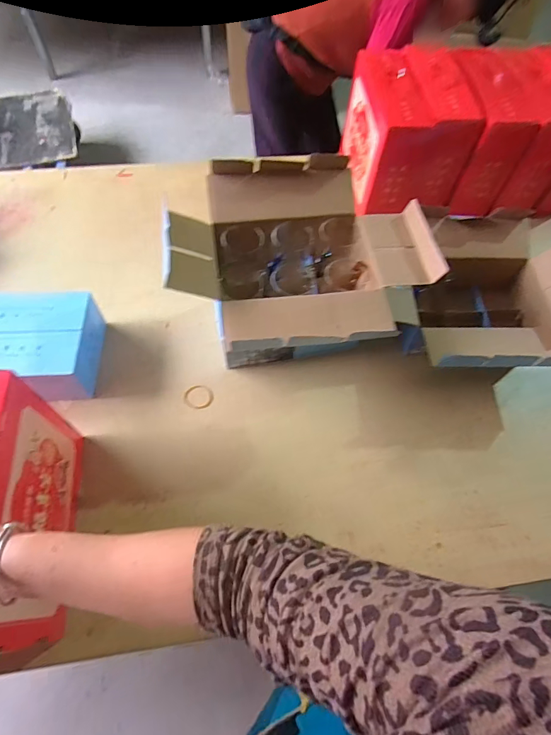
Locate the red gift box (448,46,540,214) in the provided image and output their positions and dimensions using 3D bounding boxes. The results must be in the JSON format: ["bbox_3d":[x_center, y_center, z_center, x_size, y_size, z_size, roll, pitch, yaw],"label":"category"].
[{"bbox_3d":[0.541,-0.666,1.098,0.135,0.240,0.399,2,60,-2],"label":"red gift box"}]

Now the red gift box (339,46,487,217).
[{"bbox_3d":[0.343,-0.624,1.053,0.255,0.241,0.345,-2,61,-4],"label":"red gift box"}]

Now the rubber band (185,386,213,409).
[{"bbox_3d":[-0.163,0.063,0.858,0.064,0.012,0.052,22,62,10],"label":"rubber band"}]

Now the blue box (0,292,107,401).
[{"bbox_3d":[-0.526,-0.048,0.822,0.299,0.107,0.191,0,61,-3],"label":"blue box"}]

